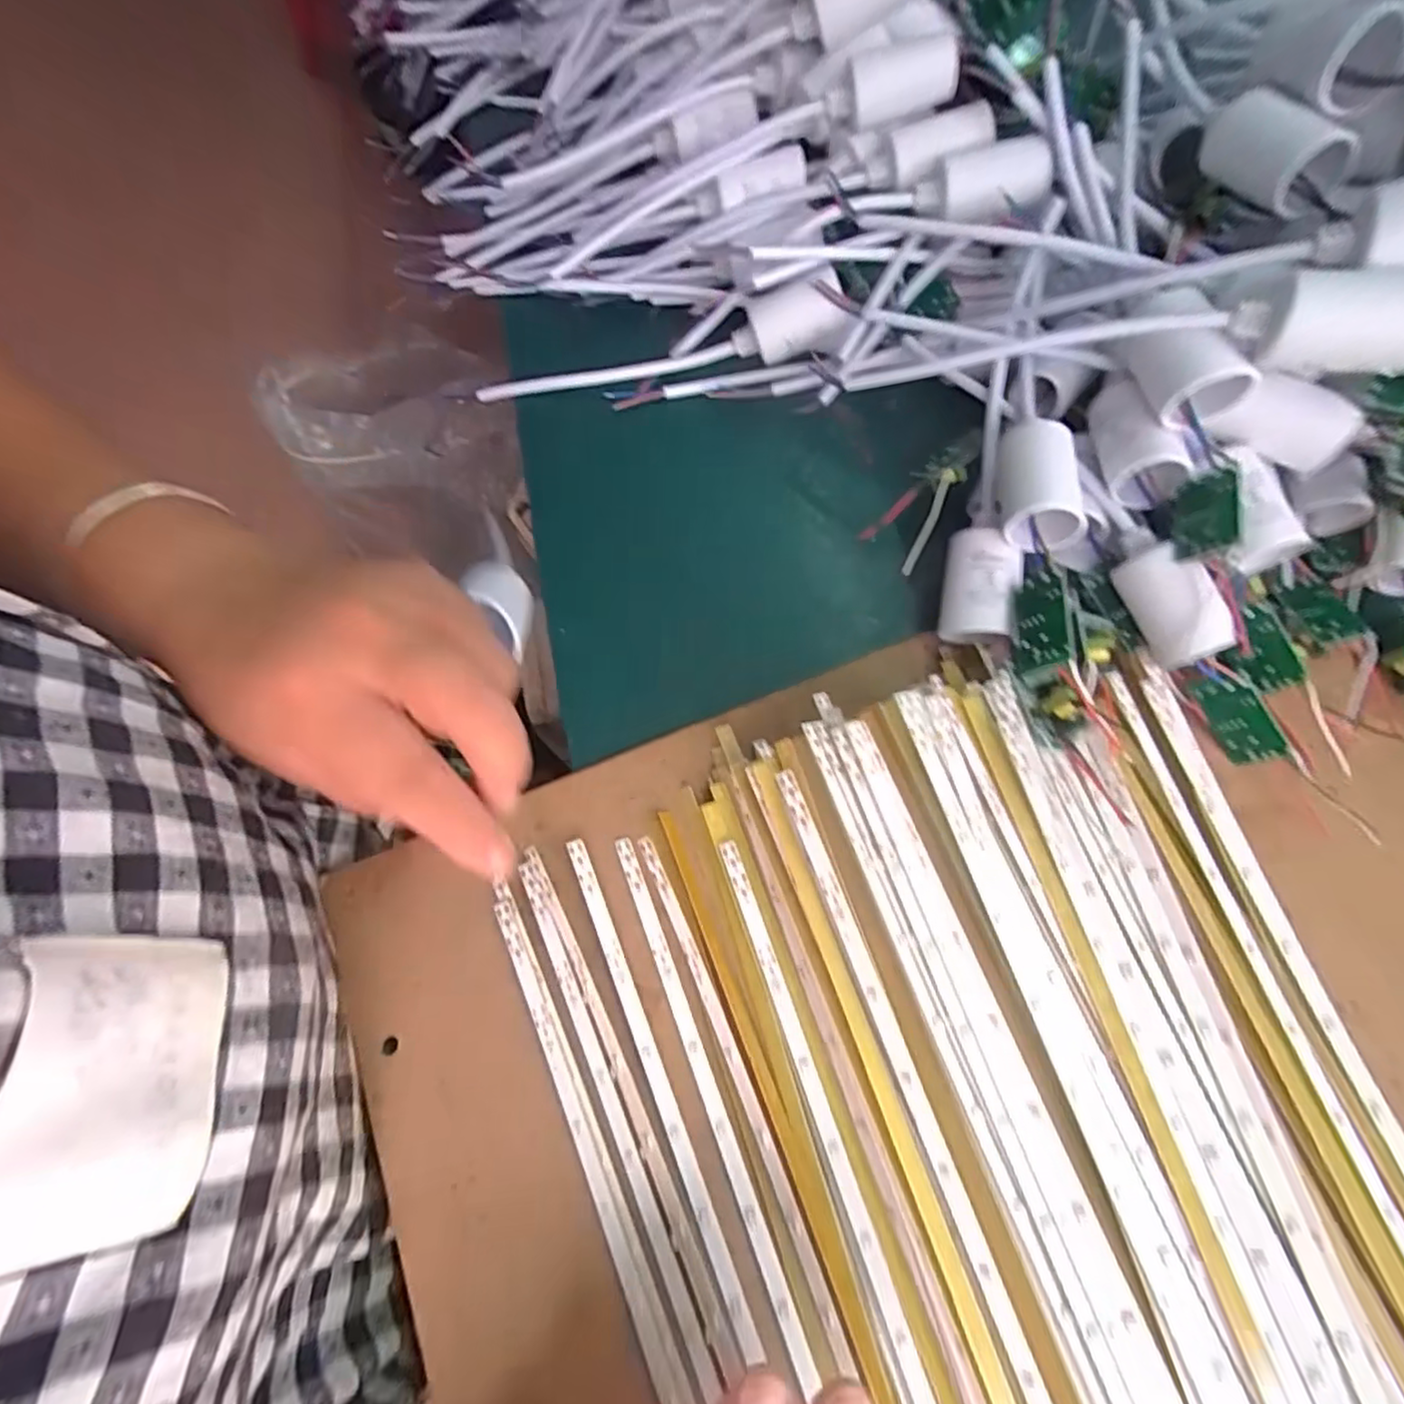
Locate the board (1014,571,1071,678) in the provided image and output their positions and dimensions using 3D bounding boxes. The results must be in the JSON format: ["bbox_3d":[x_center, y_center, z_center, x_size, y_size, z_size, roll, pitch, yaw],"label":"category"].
[{"bbox_3d":[0.126,-0.031,0.251,0.005,0.022,0.041,14,68,-24],"label":"board"}]

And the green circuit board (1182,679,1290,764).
[{"bbox_3d":[0.209,0.007,0.264,0.004,0.020,0.039,-30,87,-37],"label":"green circuit board"}]

